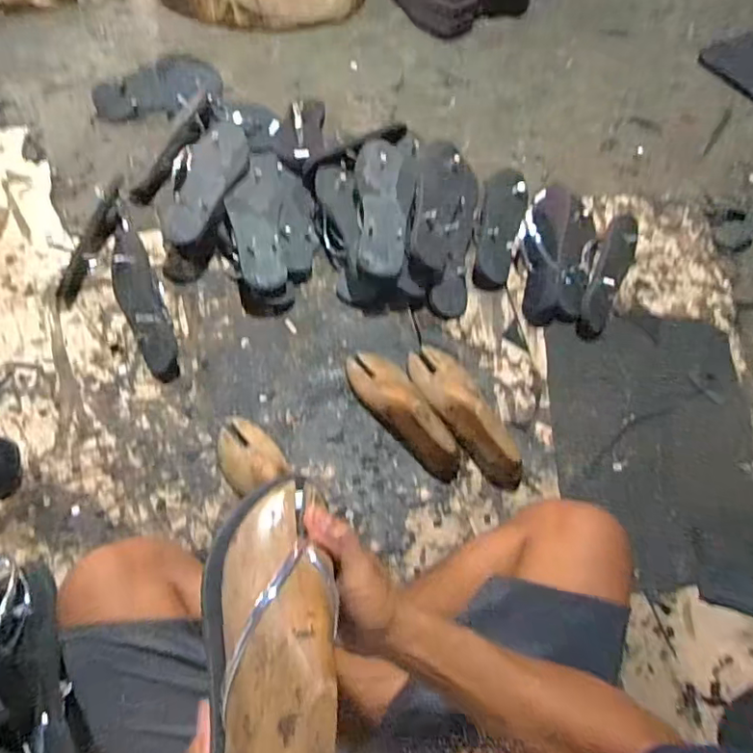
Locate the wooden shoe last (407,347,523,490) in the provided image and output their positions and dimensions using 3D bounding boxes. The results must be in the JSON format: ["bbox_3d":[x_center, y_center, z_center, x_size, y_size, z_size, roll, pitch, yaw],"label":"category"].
[{"bbox_3d":[0.138,0.047,0.833,0.082,0.087,0.254,-29,71,-14],"label":"wooden shoe last"}]

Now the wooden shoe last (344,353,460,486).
[{"bbox_3d":[0.042,0.047,0.842,0.075,0.075,0.244,-36,73,-16],"label":"wooden shoe last"}]

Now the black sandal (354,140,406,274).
[{"bbox_3d":[0.008,-0.280,0.917,0.080,0.036,0.249,-1,67,-3],"label":"black sandal"}]

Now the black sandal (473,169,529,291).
[{"bbox_3d":[0.219,-0.276,1.003,0.079,0.041,0.256,16,69,4],"label":"black sandal"}]

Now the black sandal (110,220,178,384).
[{"bbox_3d":[-0.384,-0.139,0.905,0.071,0.069,0.307,-23,70,-12],"label":"black sandal"}]

